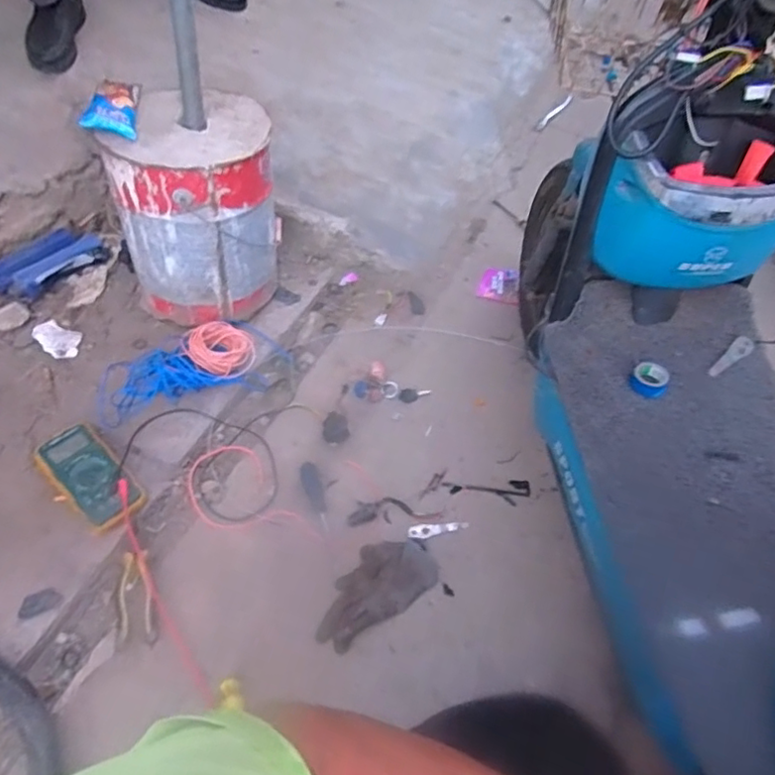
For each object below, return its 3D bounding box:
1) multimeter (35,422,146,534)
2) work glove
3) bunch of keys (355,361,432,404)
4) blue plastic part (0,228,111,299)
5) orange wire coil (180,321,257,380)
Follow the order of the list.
[{"bbox_3d":[-0.467,0.144,0.950,0.197,0.056,0.094,38,60,22],"label":"multimeter"},{"bbox_3d":[-0.021,0.291,0.874,0.194,0.026,0.102,-32,62,-25],"label":"work glove"},{"bbox_3d":[0.004,0.002,1.118,0.127,0.014,0.090,32,57,18],"label":"bunch of keys"},{"bbox_3d":[-0.687,-0.256,1.216,0.123,0.046,0.215,33,58,19],"label":"blue plastic part"},{"bbox_3d":[-0.304,-0.068,1.098,0.121,0.058,0.100,-22,58,-19],"label":"orange wire coil"}]

